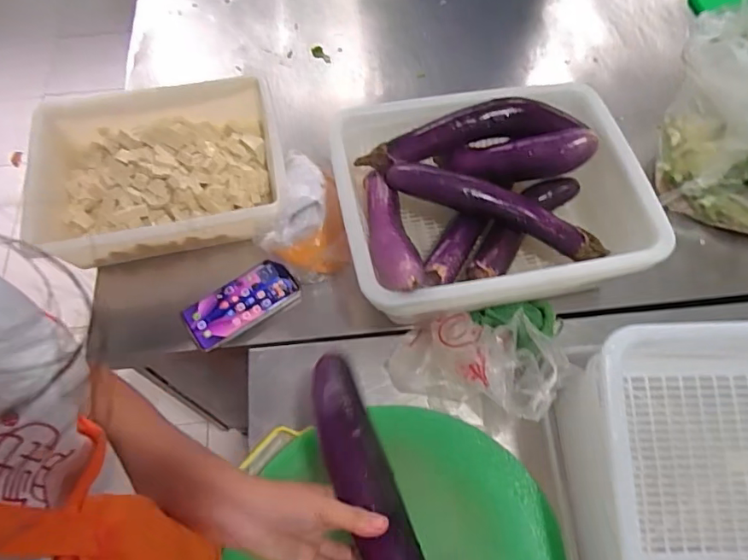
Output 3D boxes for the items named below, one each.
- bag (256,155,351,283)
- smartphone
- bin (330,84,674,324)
[{"bbox_3d":[-0.108,-0.103,0.762,0.120,0.108,0.191,-8,64,-4],"label":"bag"},{"bbox_3d":[-0.188,0.036,0.744,0.157,0.010,0.080,-31,72,-17],"label":"smartphone"},{"bbox_3d":[0.159,-0.105,0.723,0.402,0.154,0.314,-7,64,-3],"label":"bin"}]

